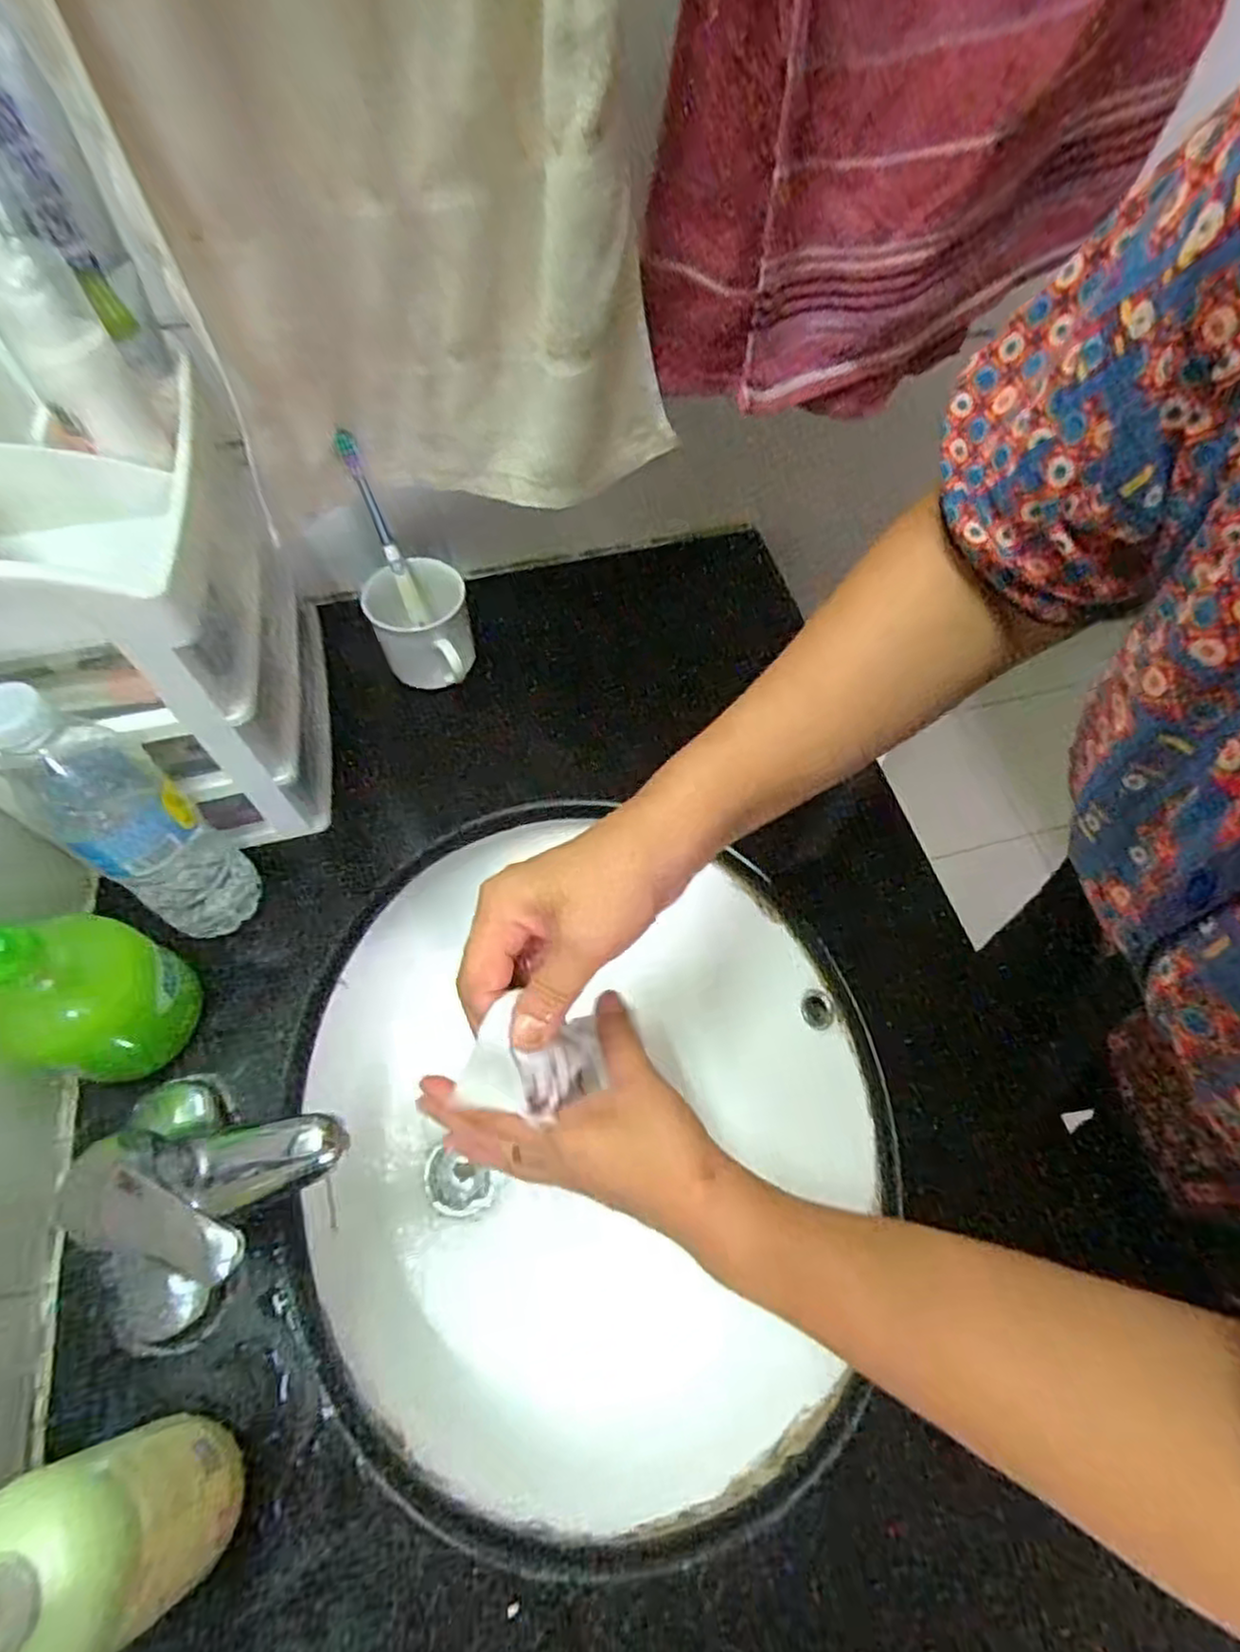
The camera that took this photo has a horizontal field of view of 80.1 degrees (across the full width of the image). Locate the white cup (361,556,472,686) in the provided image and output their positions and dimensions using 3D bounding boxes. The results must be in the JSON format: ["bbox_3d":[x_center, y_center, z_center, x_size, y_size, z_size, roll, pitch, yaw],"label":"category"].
[{"bbox_3d":[-0.156,-0.153,0.585,0.075,0.082,0.082,-11,61,-6],"label":"white cup"}]

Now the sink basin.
[{"bbox_3d":[-0.055,0.230,0.537,0.374,0.152,0.381,0,61,0],"label":"sink basin"}]

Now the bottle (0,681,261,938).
[{"bbox_3d":[-0.282,0.001,0.435,0.064,0.219,0.066,34,66,17],"label":"bottle"}]

